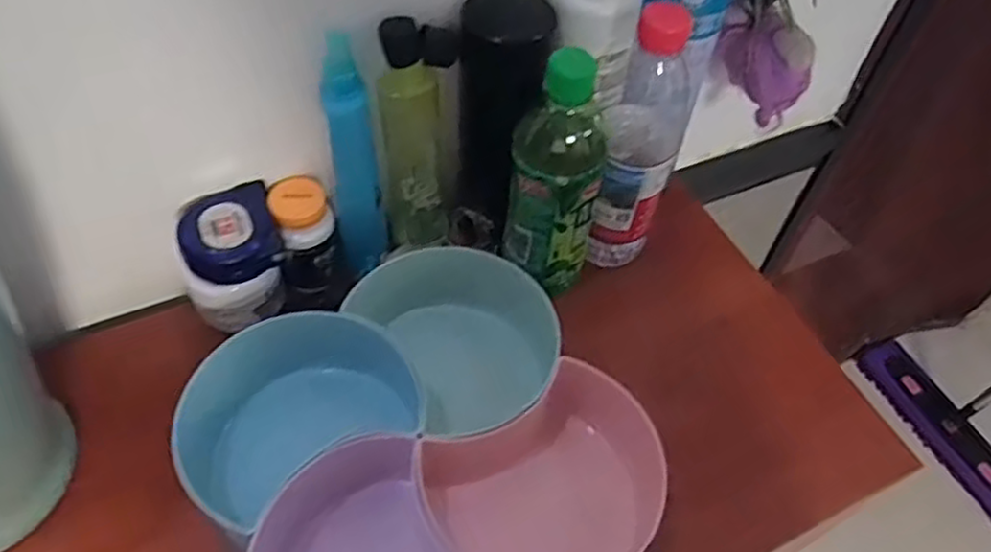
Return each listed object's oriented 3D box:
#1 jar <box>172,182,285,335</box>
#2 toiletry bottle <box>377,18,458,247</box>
[{"bbox_3d":[-0.190,-0.011,0.535,0.069,0.085,0.067,2,52,-2],"label":"jar"},{"bbox_3d":[-0.057,-0.102,0.543,0.051,0.192,0.039,0,52,-4],"label":"toiletry bottle"}]

